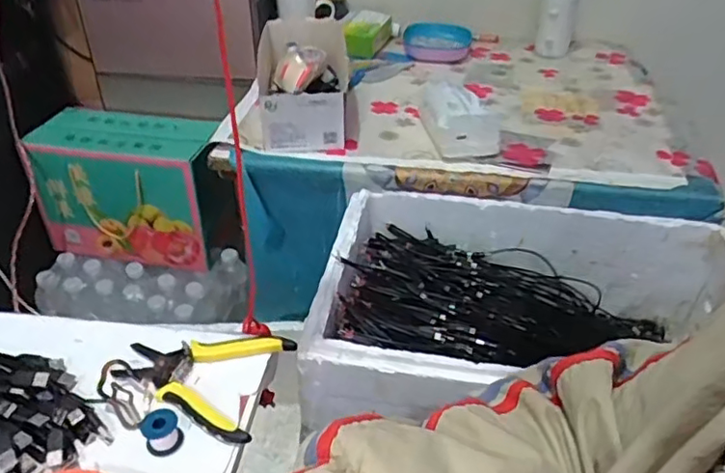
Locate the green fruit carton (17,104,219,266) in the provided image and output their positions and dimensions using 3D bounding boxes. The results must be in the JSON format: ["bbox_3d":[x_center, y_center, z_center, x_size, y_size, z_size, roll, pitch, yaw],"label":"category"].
[{"bbox_3d":[-0.432,-0.094,1.178,0.324,0.238,0.167,9,37,10],"label":"green fruit carton"}]

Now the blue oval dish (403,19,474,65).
[{"bbox_3d":[0.155,-0.398,1.248,0.139,0.046,0.114,3,36,3],"label":"blue oval dish"}]

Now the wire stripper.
[{"bbox_3d":[-0.157,0.128,0.573,0.153,0.015,0.113,10,37,11],"label":"wire stripper"}]

